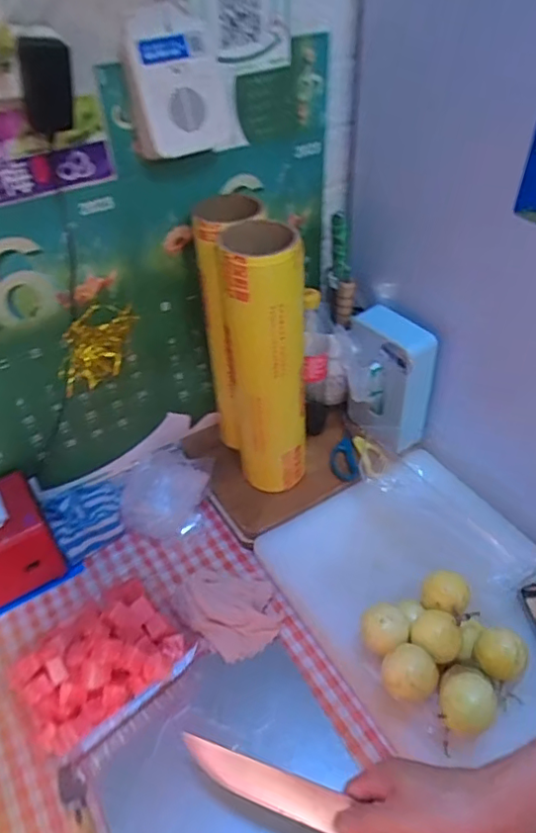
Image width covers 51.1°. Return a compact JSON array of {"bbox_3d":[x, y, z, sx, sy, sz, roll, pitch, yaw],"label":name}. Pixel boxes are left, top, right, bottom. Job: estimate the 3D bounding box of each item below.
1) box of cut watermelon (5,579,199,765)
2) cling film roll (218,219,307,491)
[{"bbox_3d":[-0.180,0.264,0.615,0.178,0.080,0.139,-32,51,-27],"label":"box of cut watermelon"},{"bbox_3d":[0.000,-0.055,0.697,0.091,0.348,0.085,-3,43,0],"label":"cling film roll"}]

